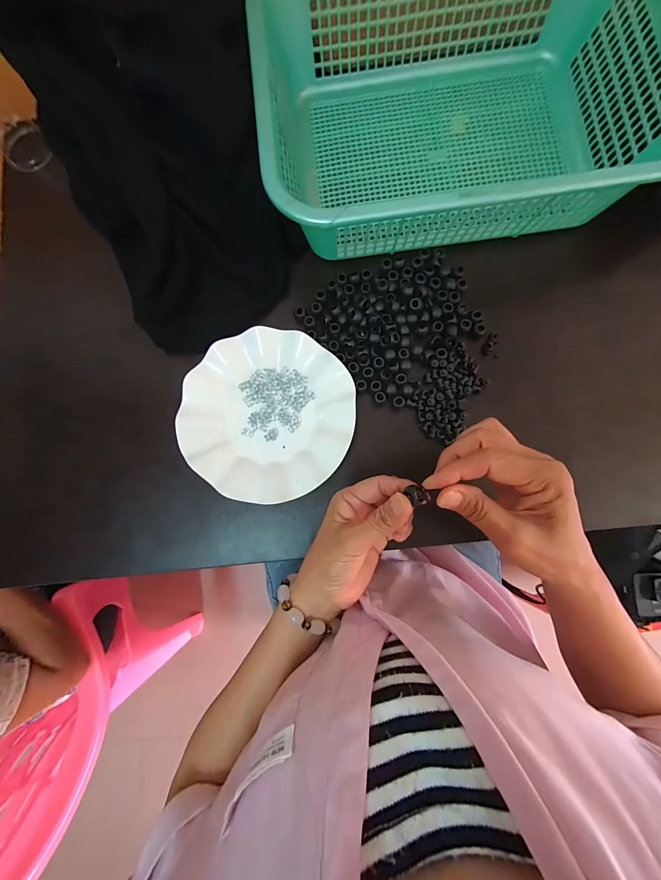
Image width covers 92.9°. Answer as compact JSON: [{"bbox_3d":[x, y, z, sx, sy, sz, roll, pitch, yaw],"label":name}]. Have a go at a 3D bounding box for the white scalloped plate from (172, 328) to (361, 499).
[{"bbox_3d":[-0.068,-0.028,0.345,0.179,0.024,0.179,0,84,3],"label":"white scalloped plate"}]

